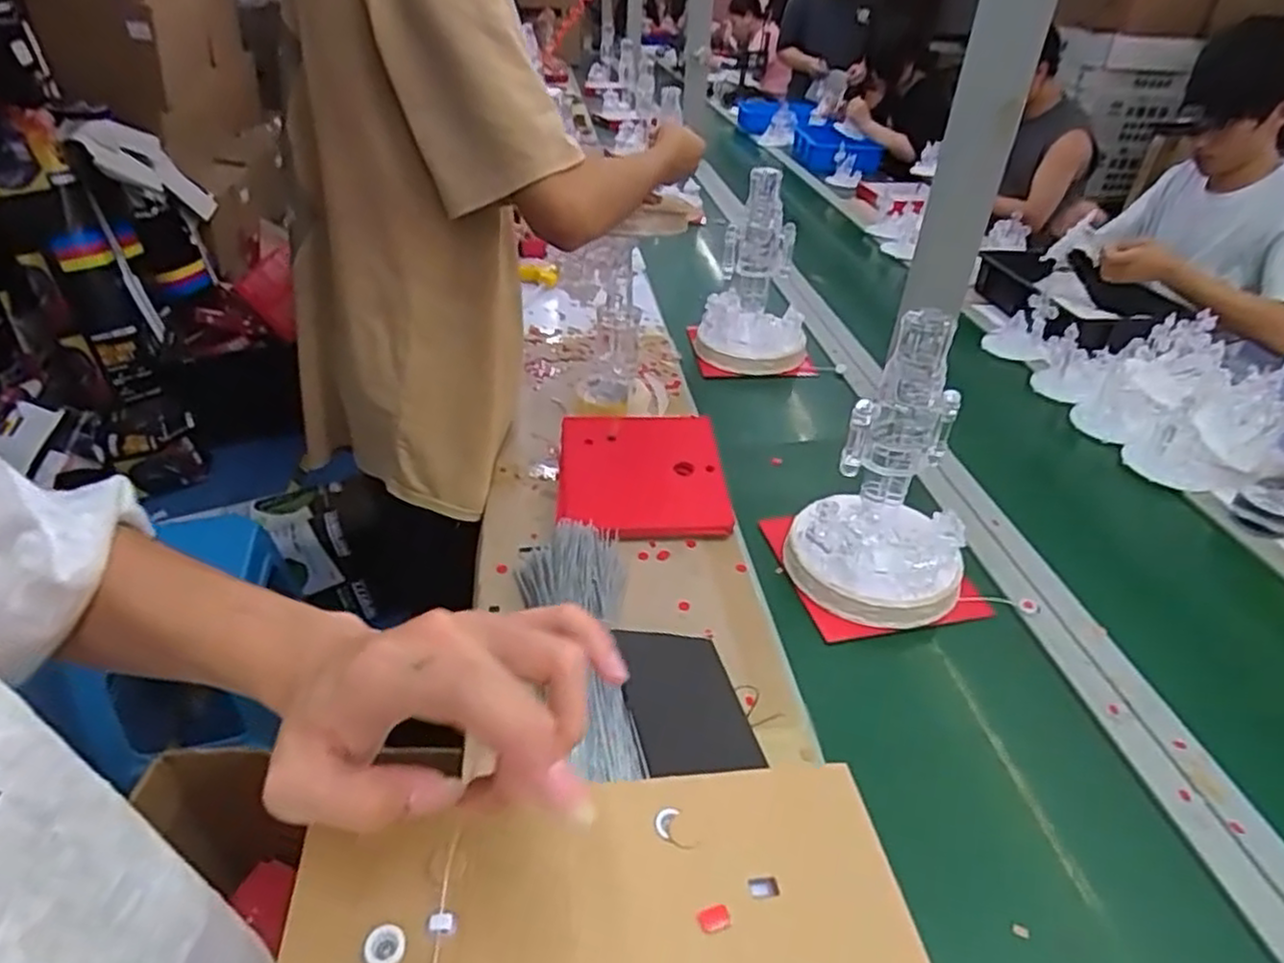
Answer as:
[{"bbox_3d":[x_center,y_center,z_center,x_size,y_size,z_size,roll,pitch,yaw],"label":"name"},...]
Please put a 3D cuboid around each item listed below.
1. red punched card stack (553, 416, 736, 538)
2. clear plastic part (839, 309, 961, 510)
[{"bbox_3d":[-0.001,-0.013,1.001,0.225,0.020,0.228,1,45,-4],"label":"red punched card stack"},{"bbox_3d":[0.288,-0.076,0.800,0.100,0.232,0.070,15,33,23],"label":"clear plastic part"}]

